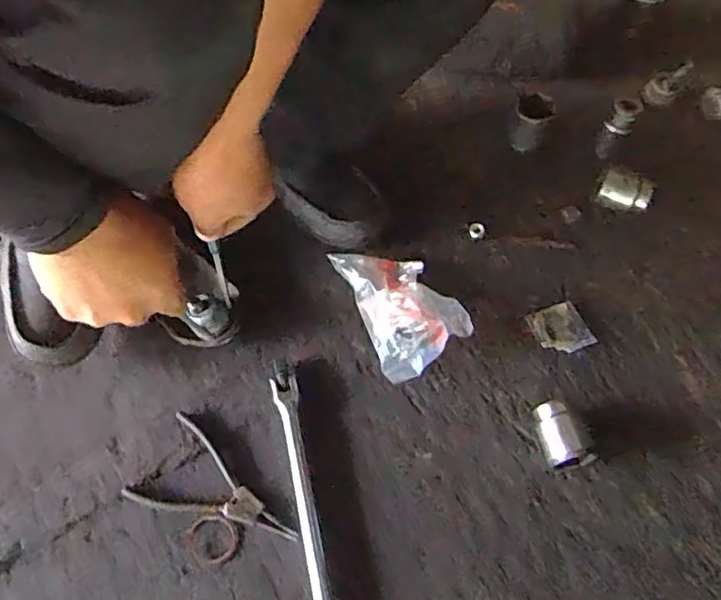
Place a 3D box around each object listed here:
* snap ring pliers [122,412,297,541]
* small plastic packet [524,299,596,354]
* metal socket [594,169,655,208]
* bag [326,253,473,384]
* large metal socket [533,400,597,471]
[{"bbox_3d":[-0.136,0.187,0.584,0.167,0.012,0.088,24,64,13],"label":"snap ring pliers"},{"bbox_3d":[0.224,0.032,0.674,0.058,0.012,0.060,-18,63,-9],"label":"small plastic packet"},{"bbox_3d":[0.318,-0.132,0.729,0.068,0.036,0.044,36,67,18],"label":"metal socket"},{"bbox_3d":[0.045,0.004,0.665,0.098,0.046,0.156,-22,63,-11],"label":"bag"},{"bbox_3d":[0.195,0.135,0.594,0.038,0.040,0.066,-12,62,-6],"label":"large metal socket"}]

